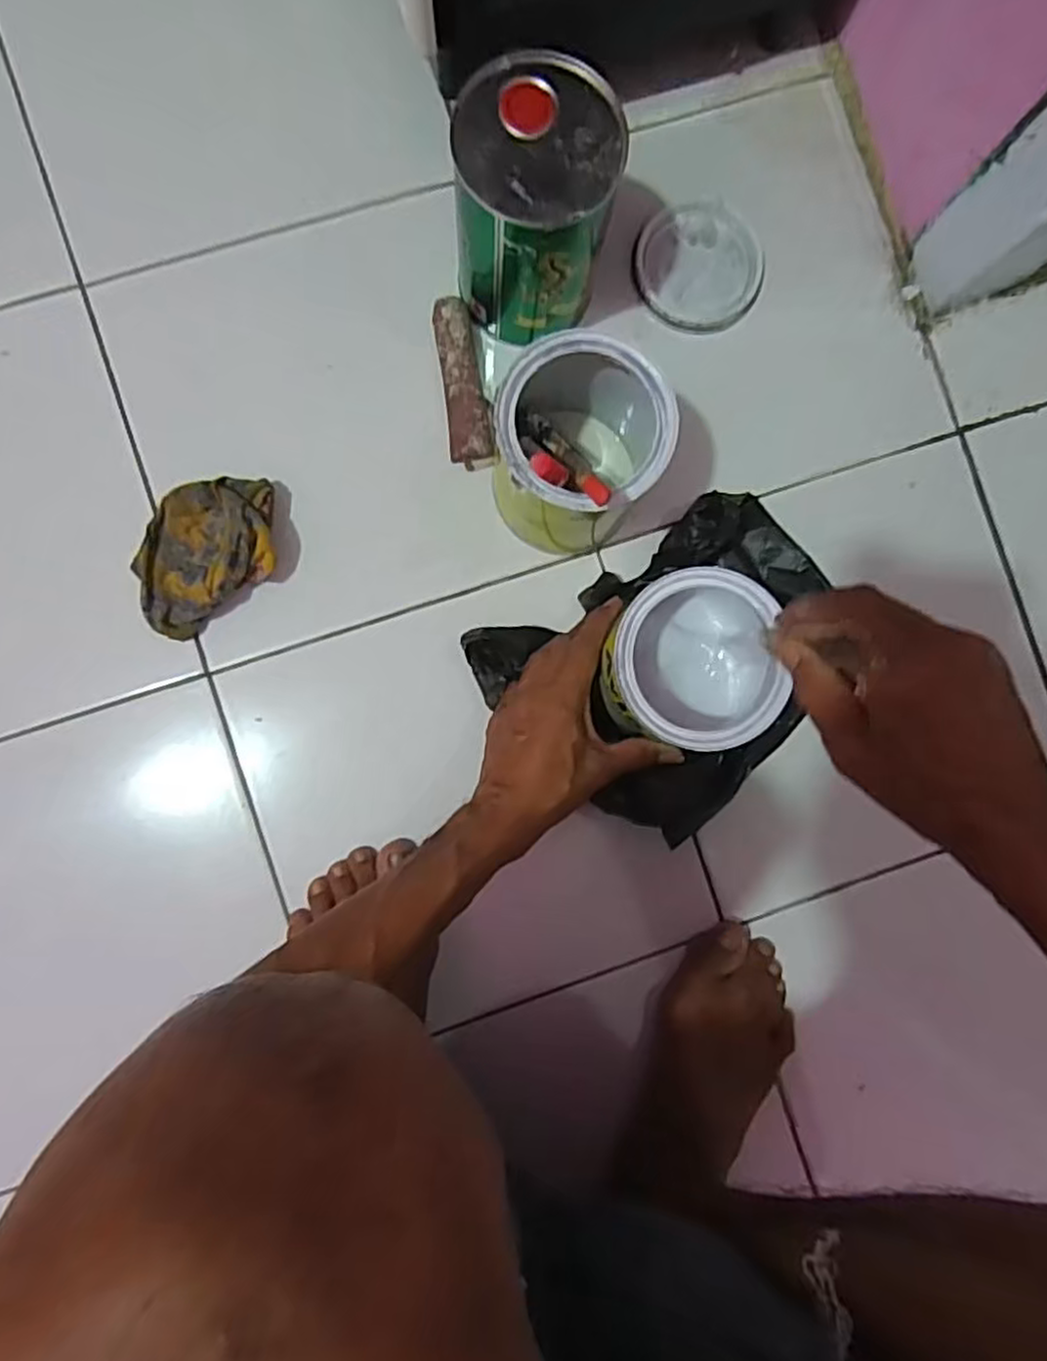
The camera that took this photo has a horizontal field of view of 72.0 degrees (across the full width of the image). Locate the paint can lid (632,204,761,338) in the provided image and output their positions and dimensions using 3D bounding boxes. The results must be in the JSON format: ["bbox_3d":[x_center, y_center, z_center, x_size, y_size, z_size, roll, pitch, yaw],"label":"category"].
[{"bbox_3d":[0.132,-0.309,0.536,0.094,0.005,0.090,0,88,-4],"label":"paint can lid"}]

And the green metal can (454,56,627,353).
[{"bbox_3d":[0.006,-0.297,0.464,0.095,0.131,0.094,0,88,-4],"label":"green metal can"}]

